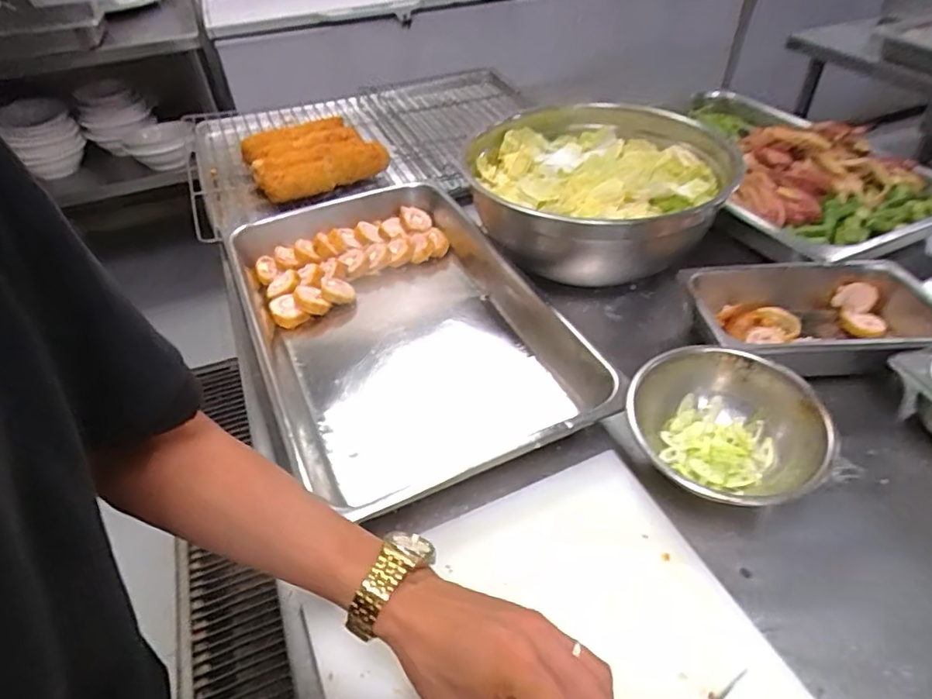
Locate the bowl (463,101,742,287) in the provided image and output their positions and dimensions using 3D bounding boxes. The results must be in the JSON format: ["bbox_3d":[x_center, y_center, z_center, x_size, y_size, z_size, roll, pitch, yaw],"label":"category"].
[{"bbox_3d":[0.175,-0.212,0.797,0.346,0.135,0.359,-2,43,2],"label":"bowl"}]

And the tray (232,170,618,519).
[{"bbox_3d":[-0.092,-0.051,0.718,0.323,0.085,0.546,-19,45,-16],"label":"tray"}]

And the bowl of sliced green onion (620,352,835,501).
[{"bbox_3d":[0.237,0.077,0.534,0.155,0.081,0.167,0,44,0],"label":"bowl of sliced green onion"}]

